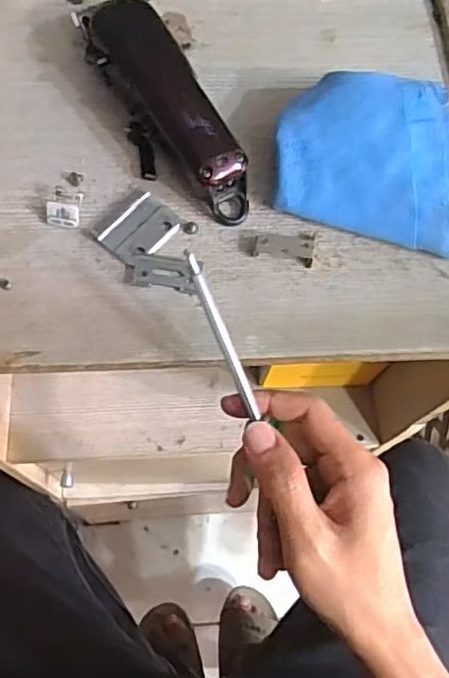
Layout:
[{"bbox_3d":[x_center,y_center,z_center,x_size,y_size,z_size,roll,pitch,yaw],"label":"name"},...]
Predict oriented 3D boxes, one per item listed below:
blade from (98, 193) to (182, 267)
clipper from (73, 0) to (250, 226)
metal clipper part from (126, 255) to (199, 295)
[{"bbox_3d":[-0.052,-0.069,0.377,0.036,0.004,0.045,37,70,12],"label":"blade"},{"bbox_3d":[-0.041,-0.149,0.389,0.049,0.043,0.164,-27,71,-14],"label":"clipper"},{"bbox_3d":[-0.037,-0.041,0.368,0.043,0.004,0.021,7,66,0],"label":"metal clipper part"}]

